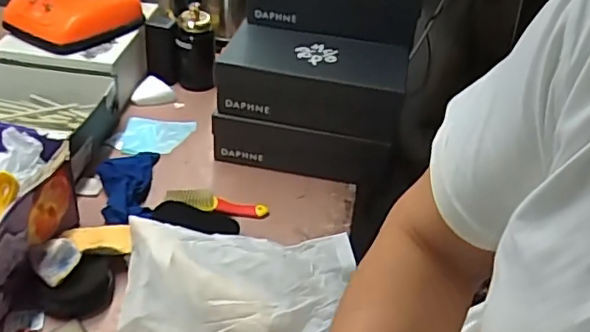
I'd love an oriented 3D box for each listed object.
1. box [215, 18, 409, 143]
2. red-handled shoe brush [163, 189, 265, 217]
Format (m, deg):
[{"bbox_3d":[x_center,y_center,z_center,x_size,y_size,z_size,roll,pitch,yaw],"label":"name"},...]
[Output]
[{"bbox_3d":[0.033,-0.149,0.991,0.304,0.102,0.162,8,36,2],"label":"box"},{"bbox_3d":[-0.120,0.057,0.916,0.153,0.021,0.039,13,34,-15],"label":"red-handled shoe brush"}]

